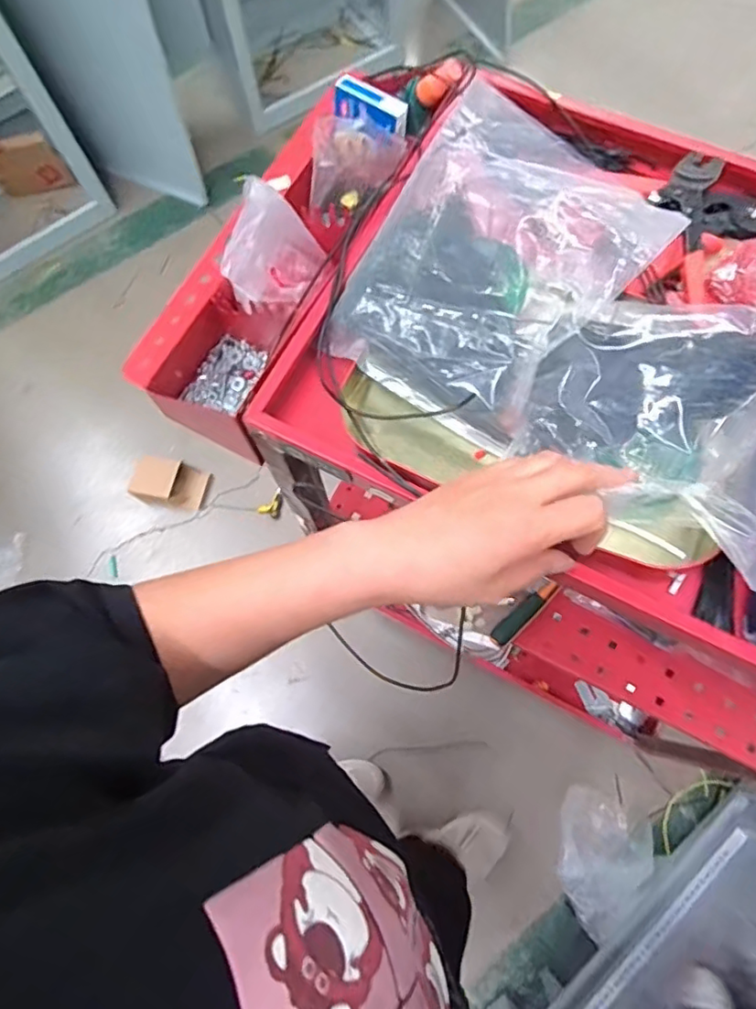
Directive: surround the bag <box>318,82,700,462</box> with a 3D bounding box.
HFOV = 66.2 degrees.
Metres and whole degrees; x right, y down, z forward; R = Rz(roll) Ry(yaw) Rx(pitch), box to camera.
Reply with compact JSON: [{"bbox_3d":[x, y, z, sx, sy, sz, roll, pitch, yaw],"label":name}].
[{"bbox_3d":[0.086,-0.186,0.462,0.196,0.064,0.233,36,77,13],"label":"bag"}]

